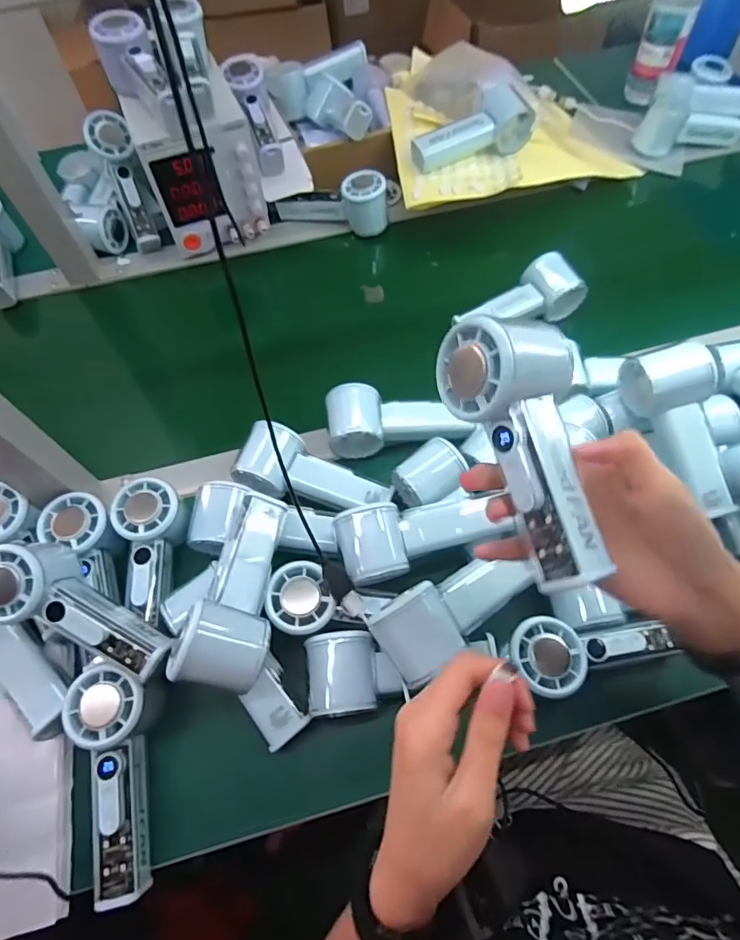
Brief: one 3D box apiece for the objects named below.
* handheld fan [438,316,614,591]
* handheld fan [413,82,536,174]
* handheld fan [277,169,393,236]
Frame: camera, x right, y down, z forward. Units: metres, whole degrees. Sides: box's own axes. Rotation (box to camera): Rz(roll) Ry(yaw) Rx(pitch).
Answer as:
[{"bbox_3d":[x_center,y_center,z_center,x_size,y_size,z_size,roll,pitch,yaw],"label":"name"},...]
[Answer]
[{"bbox_3d":[0.092,-0.015,0.272,0.064,0.049,0.148,-18,83,-7],"label":"handheld fan"},{"bbox_3d":[0.124,-0.434,0.647,0.157,0.047,0.075,-21,63,-9],"label":"handheld fan"},{"bbox_3d":[-0.050,-0.352,0.671,0.150,0.060,0.053,1,62,3],"label":"handheld fan"}]

